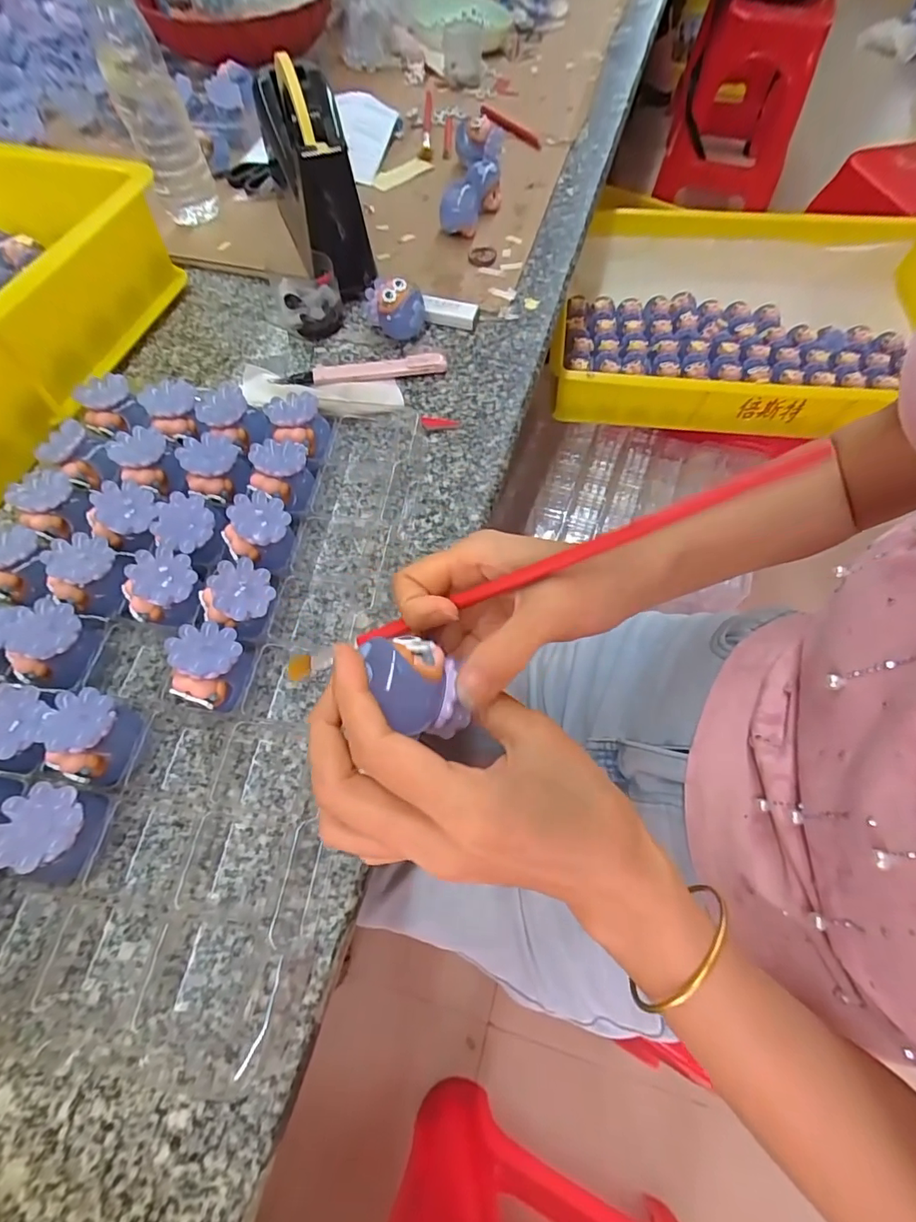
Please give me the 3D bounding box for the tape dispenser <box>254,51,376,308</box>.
[{"bbox_3d":[-0.138,-0.412,0.472,0.072,0.119,0.214,-15,65,-7],"label":"tape dispenser"}]

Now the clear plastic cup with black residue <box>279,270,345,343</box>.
[{"bbox_3d":[-0.131,-0.287,0.457,0.047,0.039,0.066,4,64,3],"label":"clear plastic cup with black residue"}]

